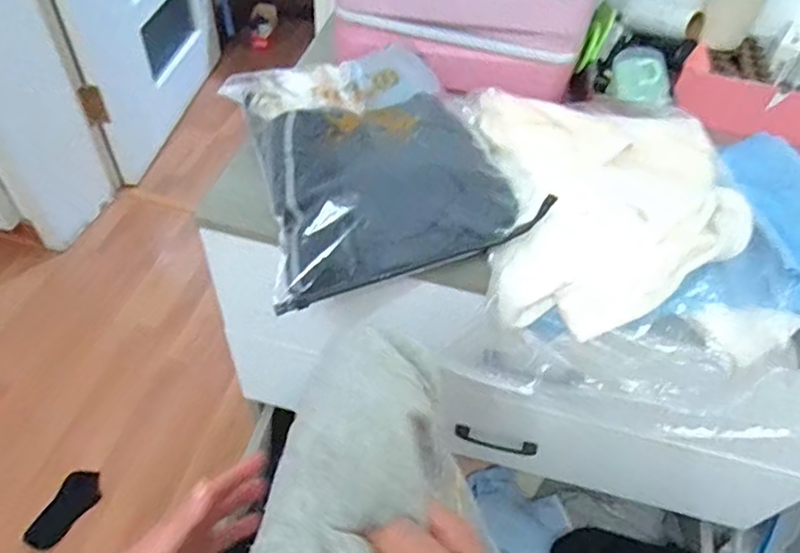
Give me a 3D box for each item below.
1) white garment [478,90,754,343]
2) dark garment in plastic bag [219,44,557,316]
[{"bbox_3d":[0.213,-0.075,0.598,0.244,0.085,0.270,1,50,-4],"label":"white garment"},{"bbox_3d":[-0.027,-0.133,0.604,0.254,0.078,0.297,-12,52,-15],"label":"dark garment in plastic bag"}]

